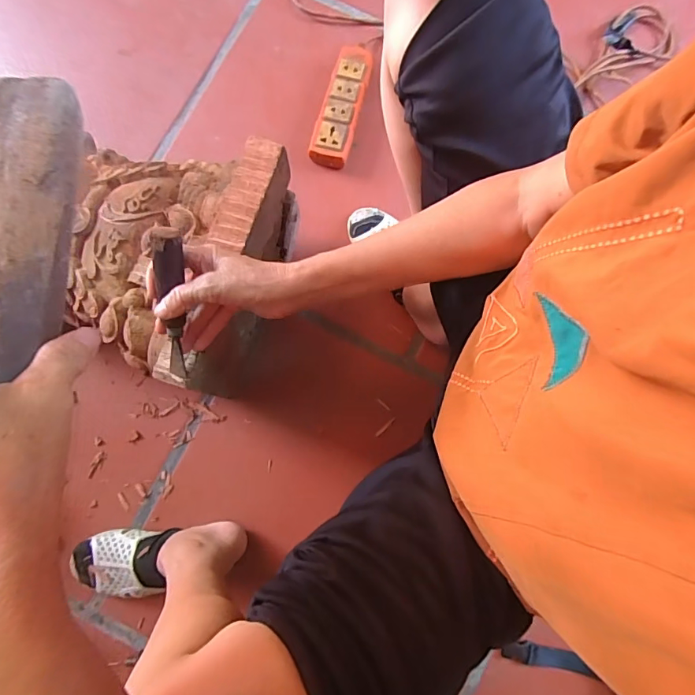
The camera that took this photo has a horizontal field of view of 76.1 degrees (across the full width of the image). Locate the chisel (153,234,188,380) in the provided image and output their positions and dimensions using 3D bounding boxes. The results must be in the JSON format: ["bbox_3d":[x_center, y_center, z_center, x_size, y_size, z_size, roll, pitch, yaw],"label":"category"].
[{"bbox_3d":[-0.164,-0.033,0.419,0.024,0.144,0.015,9,35,1],"label":"chisel"}]

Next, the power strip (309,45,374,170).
[{"bbox_3d":[-0.007,-0.392,0.727,0.059,0.047,0.198,16,80,2],"label":"power strip"}]

